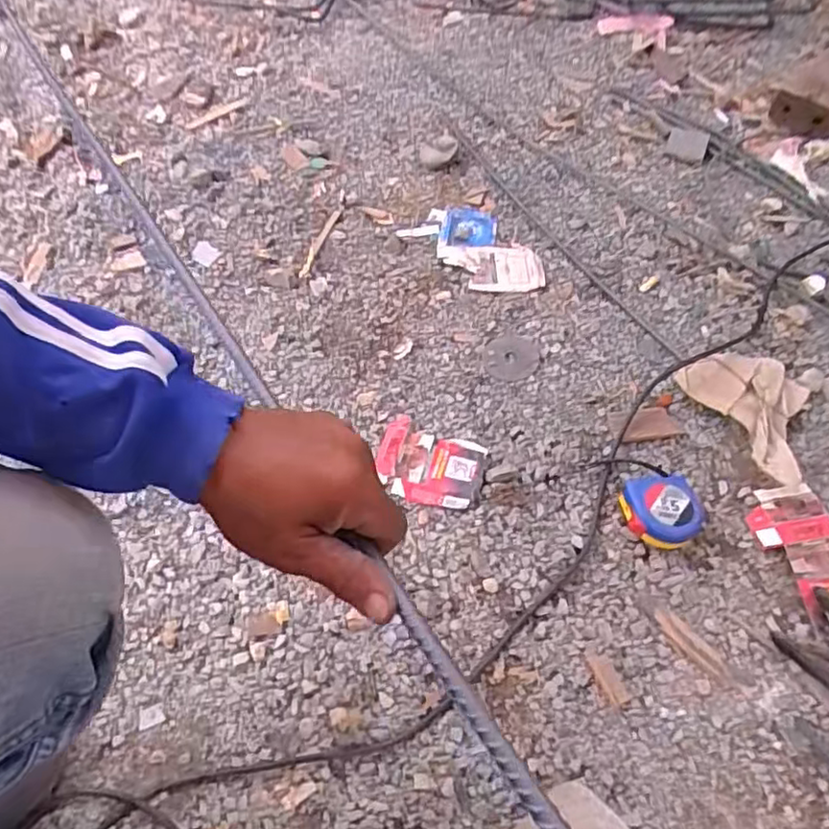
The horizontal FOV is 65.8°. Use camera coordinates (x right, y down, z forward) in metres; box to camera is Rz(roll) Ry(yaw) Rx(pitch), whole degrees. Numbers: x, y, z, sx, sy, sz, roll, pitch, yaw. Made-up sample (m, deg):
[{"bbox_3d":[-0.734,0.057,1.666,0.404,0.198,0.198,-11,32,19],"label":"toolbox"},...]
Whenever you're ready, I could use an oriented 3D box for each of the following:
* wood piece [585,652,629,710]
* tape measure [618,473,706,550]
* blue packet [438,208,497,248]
[{"bbox_3d":[0.169,0.230,0.561,0.018,0.004,0.046,-22,57,-12],"label":"wood piece"},{"bbox_3d":[0.243,0.093,0.629,0.073,0.035,0.072,-1,55,2],"label":"tape measure"},{"bbox_3d":[0.075,-0.257,0.884,0.074,0.004,0.074,6,56,7],"label":"blue packet"}]

